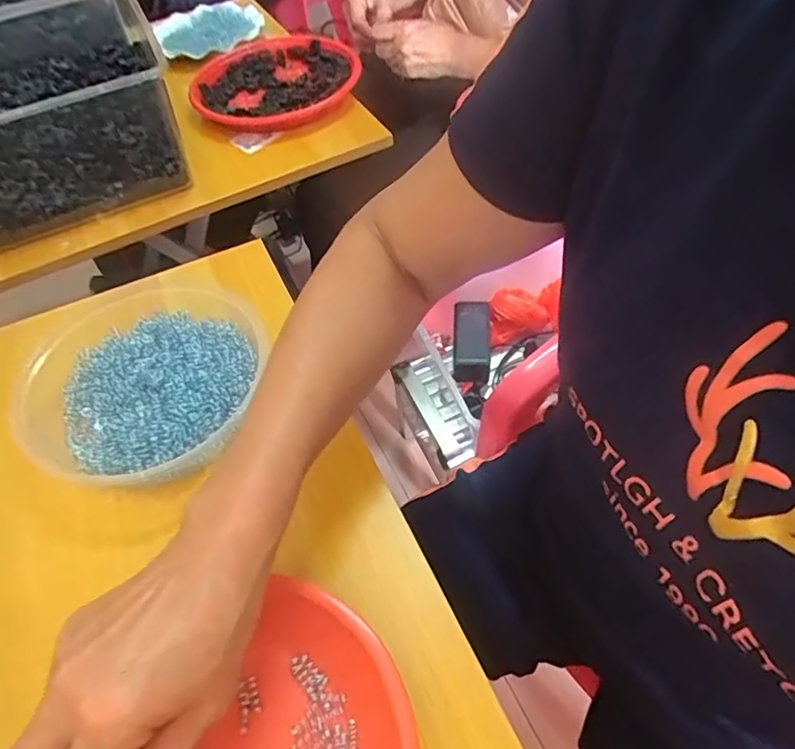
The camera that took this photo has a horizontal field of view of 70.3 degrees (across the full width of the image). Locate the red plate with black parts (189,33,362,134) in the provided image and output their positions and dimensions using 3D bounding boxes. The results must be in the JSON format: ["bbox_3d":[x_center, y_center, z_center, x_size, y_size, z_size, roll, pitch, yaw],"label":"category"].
[{"bbox_3d":[-0.178,-0.436,0.833,0.241,0.031,0.270,-19,54,-9],"label":"red plate with black parts"}]

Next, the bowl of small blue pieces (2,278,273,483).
[{"bbox_3d":[-0.205,0.008,0.447,0.184,0.046,0.179,-2,53,3],"label":"bowl of small blue pieces"}]

